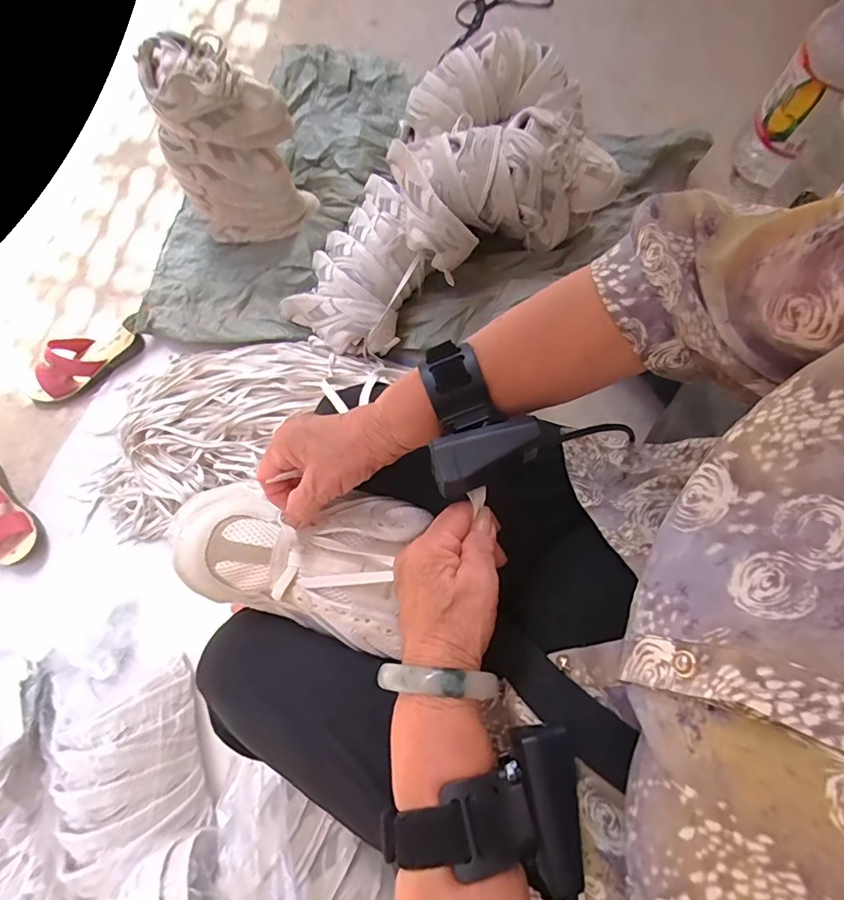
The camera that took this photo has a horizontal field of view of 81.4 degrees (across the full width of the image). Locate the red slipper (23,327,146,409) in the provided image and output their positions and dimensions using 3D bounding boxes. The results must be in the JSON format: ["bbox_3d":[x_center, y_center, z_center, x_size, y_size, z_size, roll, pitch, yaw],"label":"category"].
[{"bbox_3d":[-0.650,-0.164,0.931,0.235,0.076,0.079,-31,76,-9],"label":"red slipper"}]

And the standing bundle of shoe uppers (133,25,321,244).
[{"bbox_3d":[-0.343,-0.544,0.901,0.222,0.311,0.123,0,73,-1],"label":"standing bundle of shoe uppers"}]

